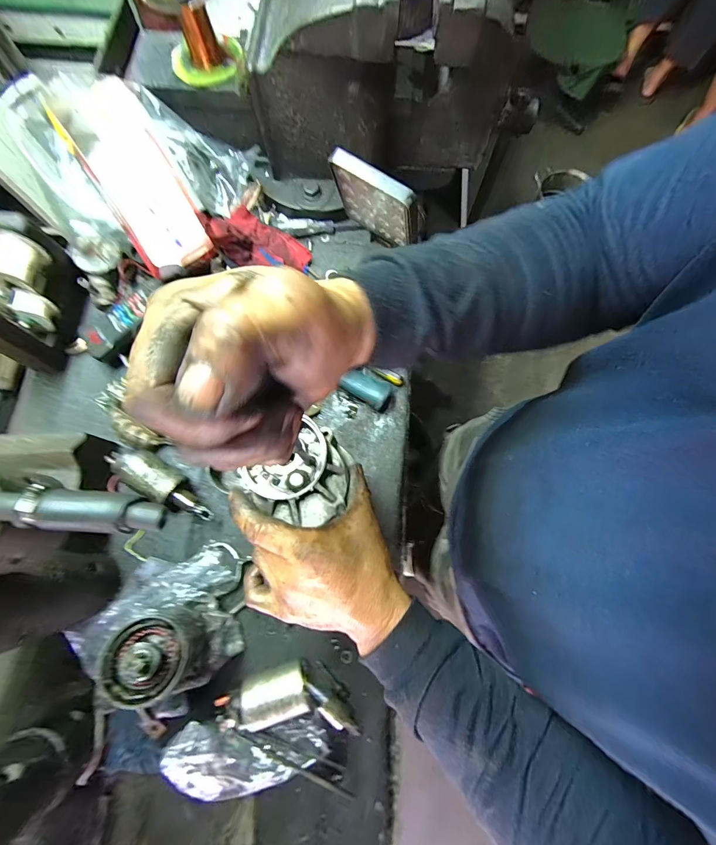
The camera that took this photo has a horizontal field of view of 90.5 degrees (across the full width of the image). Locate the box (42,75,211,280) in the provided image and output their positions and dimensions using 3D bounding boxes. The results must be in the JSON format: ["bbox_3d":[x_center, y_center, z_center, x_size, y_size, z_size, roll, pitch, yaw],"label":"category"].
[{"bbox_3d":[-0.296,-0.326,0.474,0.109,0.050,0.238,-33,101,-8],"label":"box"}]

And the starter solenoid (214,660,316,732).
[{"bbox_3d":[-0.114,0.332,0.429,0.109,0.046,0.054,-12,76,-3],"label":"starter solenoid"}]

